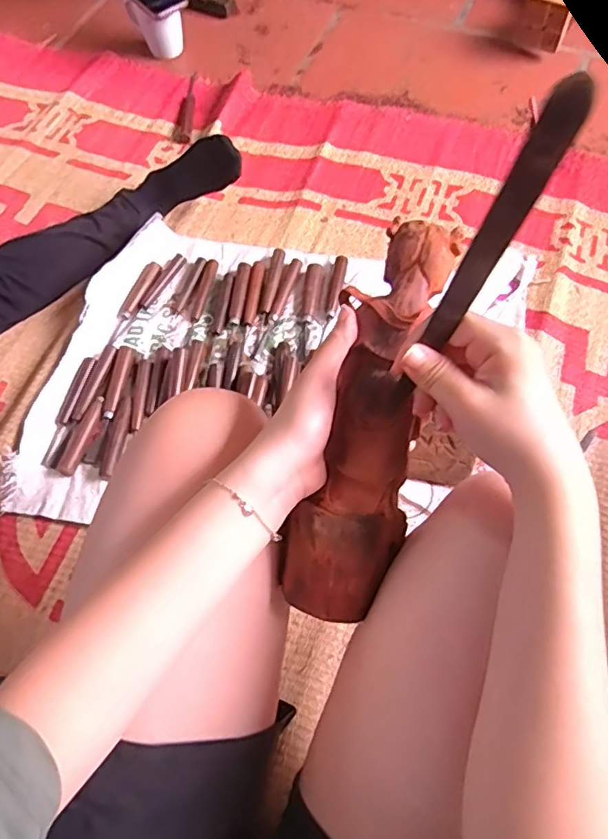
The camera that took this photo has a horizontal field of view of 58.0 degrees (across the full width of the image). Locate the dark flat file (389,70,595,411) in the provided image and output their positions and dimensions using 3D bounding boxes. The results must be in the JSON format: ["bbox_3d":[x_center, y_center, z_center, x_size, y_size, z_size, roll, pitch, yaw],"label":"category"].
[{"bbox_3d":[0.086,-0.073,0.277,0.019,0.180,0.005,9,45,-13],"label":"dark flat file"}]

